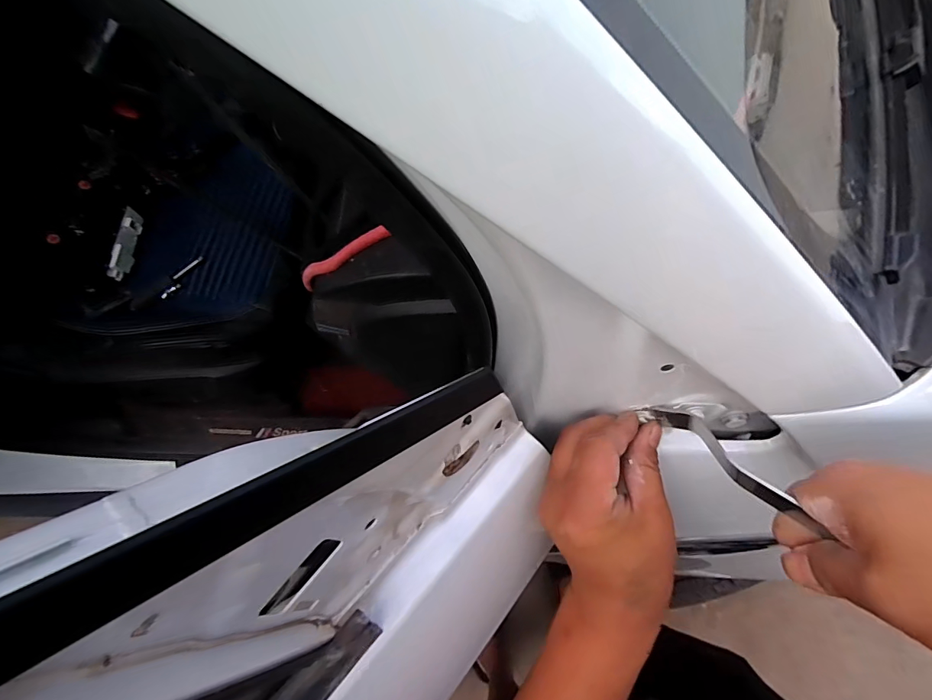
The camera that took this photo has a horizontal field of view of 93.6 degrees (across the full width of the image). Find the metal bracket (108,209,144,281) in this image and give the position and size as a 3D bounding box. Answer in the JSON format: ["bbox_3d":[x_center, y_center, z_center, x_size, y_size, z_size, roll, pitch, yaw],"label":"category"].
[{"bbox_3d":[-0.531,-0.166,0.682,0.017,0.020,0.118,0,71,-2],"label":"metal bracket"}]

